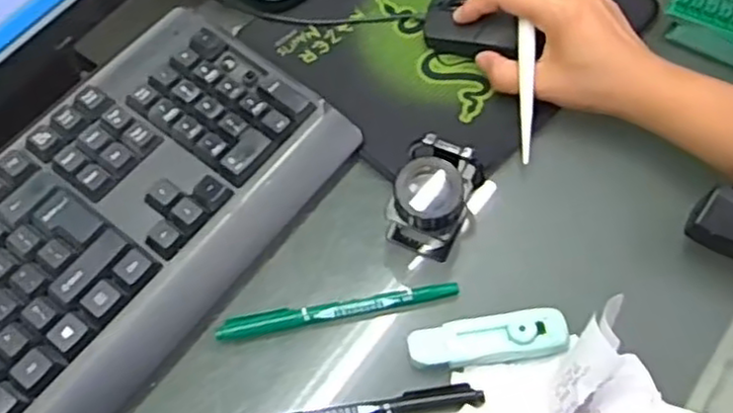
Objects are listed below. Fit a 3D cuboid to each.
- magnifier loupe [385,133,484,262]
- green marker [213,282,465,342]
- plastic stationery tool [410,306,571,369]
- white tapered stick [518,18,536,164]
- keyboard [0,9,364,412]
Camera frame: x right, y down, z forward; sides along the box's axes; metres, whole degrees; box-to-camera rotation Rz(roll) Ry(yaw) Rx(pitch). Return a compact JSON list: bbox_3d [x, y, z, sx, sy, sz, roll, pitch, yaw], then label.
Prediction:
[{"bbox_3d":[0.037,-0.004,0.413,0.045,0.054,0.051,23,64,13],"label":"magnifier loupe"},{"bbox_3d":[-0.015,0.059,0.408,0.135,0.012,0.013,-10,61,-4],"label":"green marker"},{"bbox_3d":[0.067,0.073,0.388,0.085,0.010,0.025,-8,61,-4],"label":"plastic stationery tool"},{"bbox_3d":[0.103,-0.103,0.459,0.010,0.011,0.149,2,81,2],"label":"white tapered stick"},{"bbox_3d":[-0.191,0.061,0.389,0.154,0.041,0.423,35,67,18],"label":"keyboard"}]

